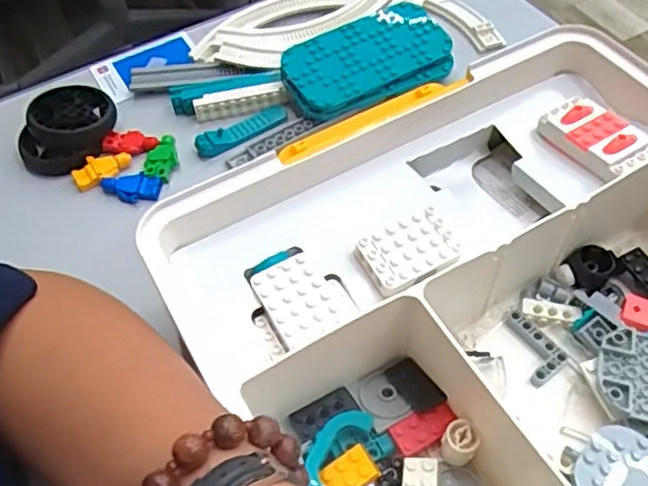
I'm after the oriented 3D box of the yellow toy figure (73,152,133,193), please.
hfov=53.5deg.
[{"bbox_3d":[-0.153,-0.052,0.442,0.040,0.008,0.021,-39,61,-22],"label":"yellow toy figure"}]

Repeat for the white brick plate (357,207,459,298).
[{"bbox_3d":[0.043,0.003,0.313,0.048,0.008,0.032,-27,57,-15],"label":"white brick plate"}]

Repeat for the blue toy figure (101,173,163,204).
[{"bbox_3d":[-0.130,-0.037,0.432,0.039,0.009,0.018,-1,54,2],"label":"blue toy figure"}]

